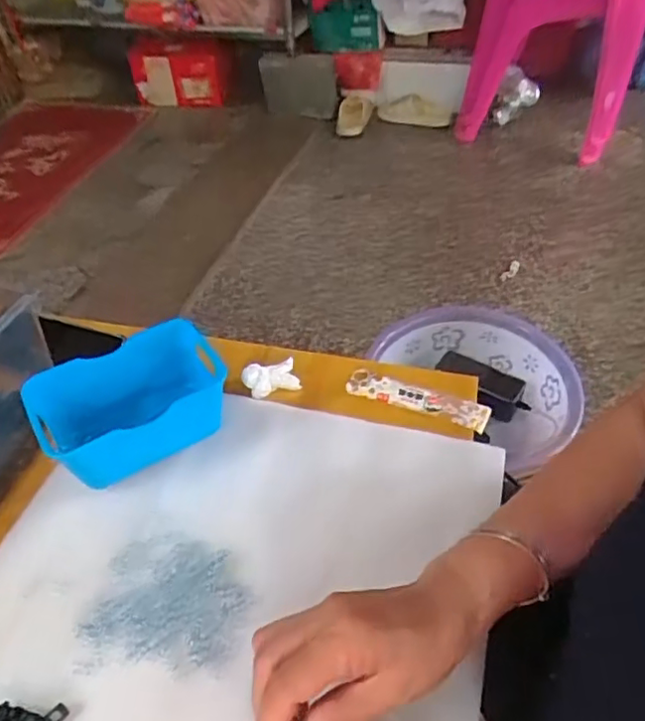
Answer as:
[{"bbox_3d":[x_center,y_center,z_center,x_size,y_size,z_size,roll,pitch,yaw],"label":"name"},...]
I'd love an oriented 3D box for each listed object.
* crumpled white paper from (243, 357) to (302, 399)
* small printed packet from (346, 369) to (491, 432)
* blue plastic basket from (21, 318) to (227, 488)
[{"bbox_3d":[-0.050,0.015,0.575,0.052,0.020,0.026,-13,46,-9],"label":"crumpled white paper"},{"bbox_3d":[0.088,0.034,0.556,0.132,0.010,0.029,15,48,18],"label":"small printed packet"},{"bbox_3d":[-0.159,0.039,0.506,0.151,0.065,0.098,-25,49,-19],"label":"blue plastic basket"}]

